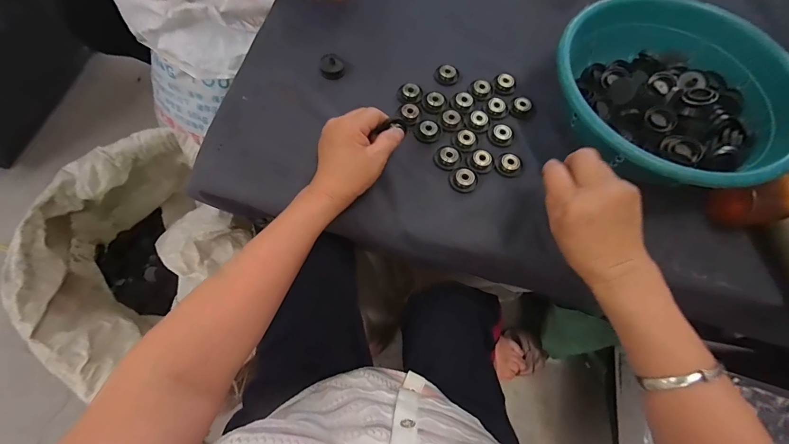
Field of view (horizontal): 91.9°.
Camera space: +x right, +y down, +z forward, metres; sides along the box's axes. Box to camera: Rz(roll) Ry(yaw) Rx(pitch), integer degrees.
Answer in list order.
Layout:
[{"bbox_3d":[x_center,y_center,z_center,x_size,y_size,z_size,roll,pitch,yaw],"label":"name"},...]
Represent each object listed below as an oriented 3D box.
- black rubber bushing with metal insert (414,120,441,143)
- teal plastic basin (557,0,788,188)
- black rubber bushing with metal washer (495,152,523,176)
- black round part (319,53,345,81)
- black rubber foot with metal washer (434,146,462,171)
[{"bbox_3d":[0.041,-0.110,0.465,0.028,0.010,0.026,1,65,-3],"label":"black rubber bushing with metal insert"},{"bbox_3d":[0.304,-0.134,0.447,0.248,0.096,0.252,1,65,-3],"label":"teal plastic basin"},{"bbox_3d":[0.136,-0.069,0.448,0.031,0.015,0.025,-9,66,-7],"label":"black rubber bushing with metal washer"},{"bbox_3d":[-0.084,-0.208,0.510,0.035,0.014,0.031,23,66,8],"label":"black round part"},{"bbox_3d":[0.063,-0.076,0.449,0.027,0.010,0.030,-30,70,-16],"label":"black rubber foot with metal washer"}]

